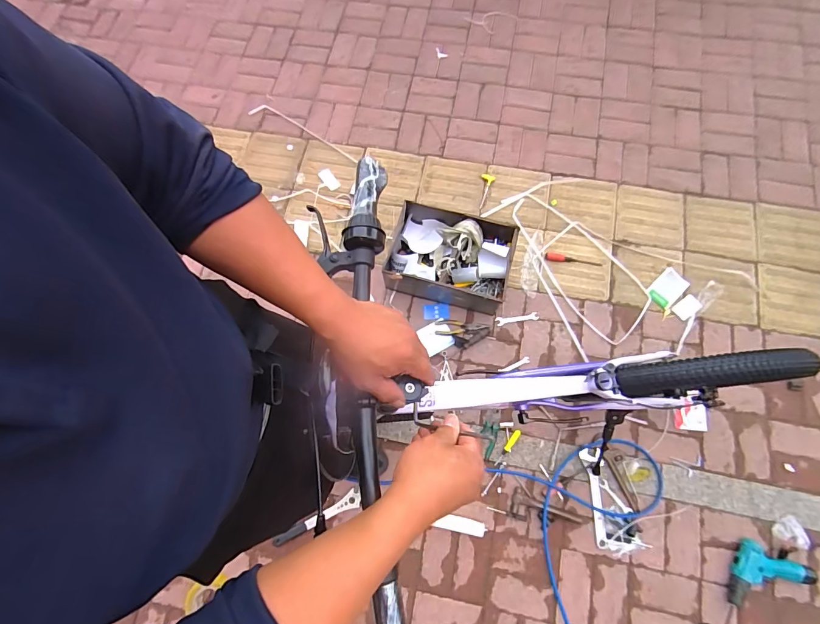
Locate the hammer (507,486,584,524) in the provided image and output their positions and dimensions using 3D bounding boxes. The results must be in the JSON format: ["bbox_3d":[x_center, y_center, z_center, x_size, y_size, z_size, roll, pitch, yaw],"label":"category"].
[{"bbox_3d":[0.405,0.620,1.214,0.206,0.018,0.090,22,74,9],"label":"hammer"}]

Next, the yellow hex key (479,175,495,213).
[{"bbox_3d":[0.288,-0.458,1.539,0.052,0.017,0.168,13,73,6],"label":"yellow hex key"}]

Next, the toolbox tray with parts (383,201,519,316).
[{"bbox_3d":[0.135,-0.178,1.384,0.408,0.195,0.291,13,73,6],"label":"toolbox tray with parts"}]

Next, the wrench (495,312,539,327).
[{"bbox_3d":[0.374,0.023,1.399,0.150,0.012,0.033,-10,72,-1],"label":"wrench"}]

